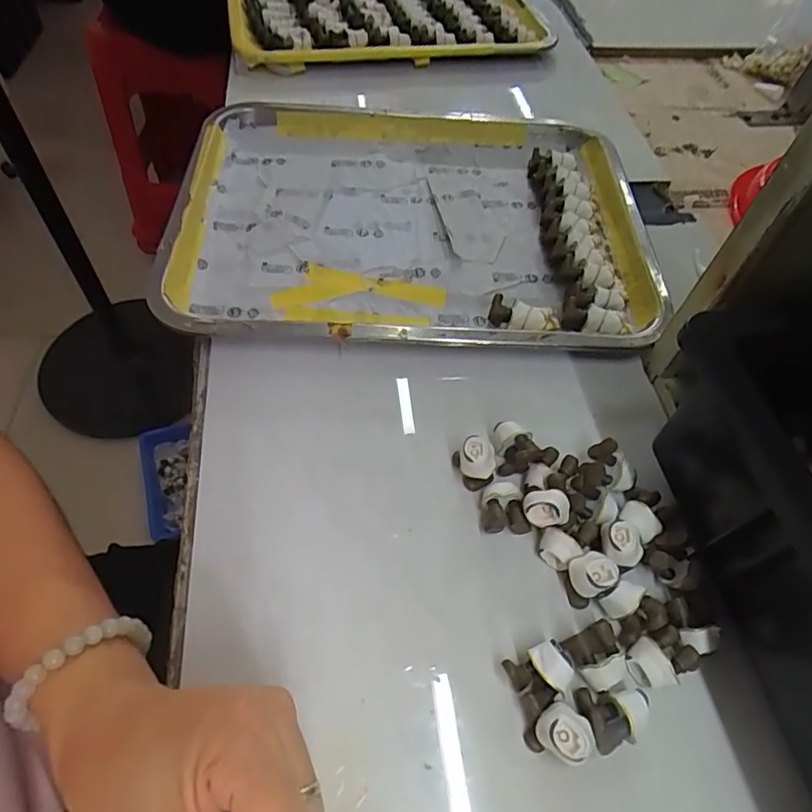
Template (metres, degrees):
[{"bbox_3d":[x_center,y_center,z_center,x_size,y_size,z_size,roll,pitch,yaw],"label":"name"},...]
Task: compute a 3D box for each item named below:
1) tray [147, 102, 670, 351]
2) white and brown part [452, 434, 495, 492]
[{"bbox_3d":[0.005,-0.156,0.414,0.344,0.030,0.266,2,56,-2],"label":"tray"},{"bbox_3d":[0.038,0.032,0.302,0.022,0.025,0.021,6,56,1],"label":"white and brown part"}]

